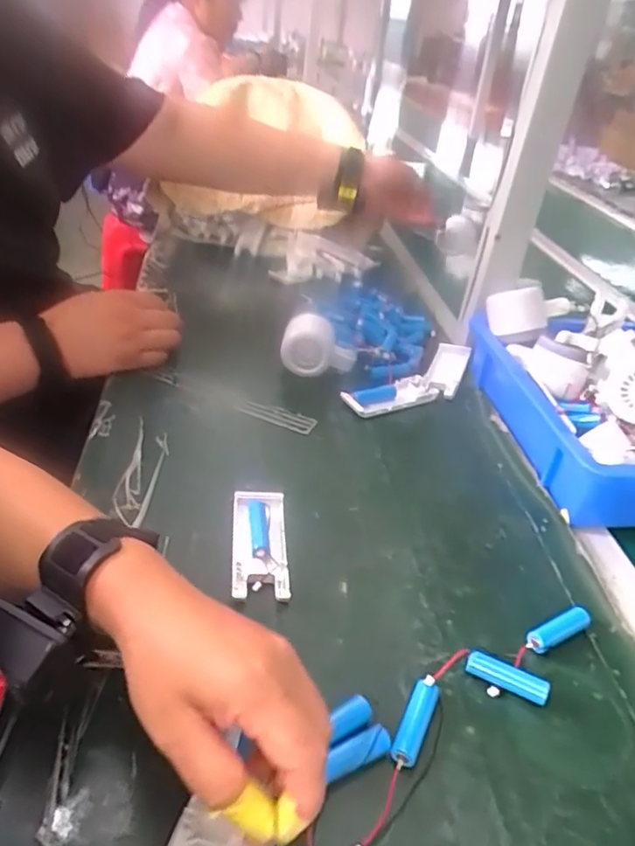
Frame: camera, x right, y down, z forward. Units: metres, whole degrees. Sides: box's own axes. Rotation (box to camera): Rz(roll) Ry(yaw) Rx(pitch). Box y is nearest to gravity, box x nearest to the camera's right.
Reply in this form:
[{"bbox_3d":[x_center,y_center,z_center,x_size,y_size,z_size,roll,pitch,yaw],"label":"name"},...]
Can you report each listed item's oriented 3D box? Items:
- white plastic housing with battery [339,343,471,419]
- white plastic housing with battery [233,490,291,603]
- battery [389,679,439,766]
[{"bbox_3d":[0.112,-0.041,0.663,0.184,0.039,0.057,-23,45,-37],"label":"white plastic housing with battery"},{"bbox_3d":[-0.043,0.091,0.450,0.040,0.021,0.102,2,35,-8],"label":"white plastic housing with battery"},{"bbox_3d":[0.057,0.173,0.347,0.015,0.016,0.047,20,36,18],"label":"battery"}]

